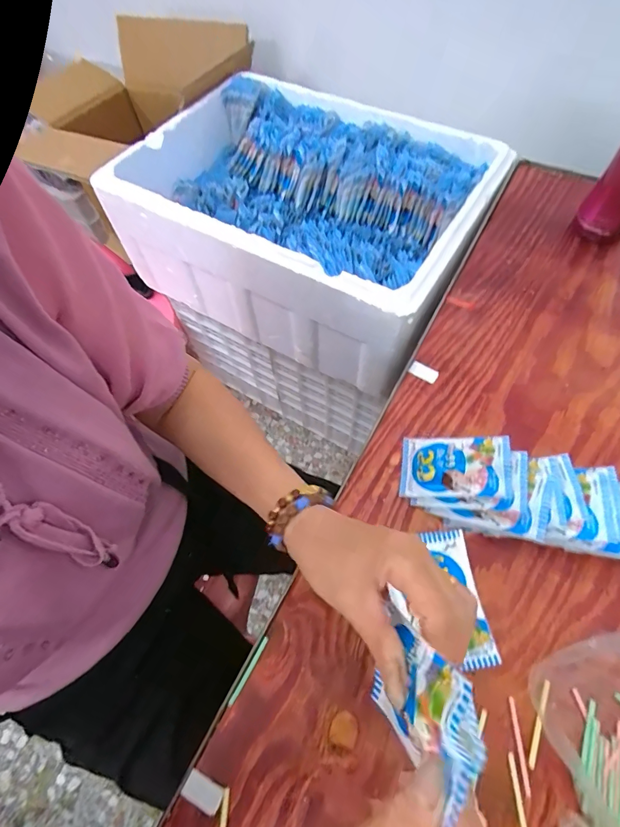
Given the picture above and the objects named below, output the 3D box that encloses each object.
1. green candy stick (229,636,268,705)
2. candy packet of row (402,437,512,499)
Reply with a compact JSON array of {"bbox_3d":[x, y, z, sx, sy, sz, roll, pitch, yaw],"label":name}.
[{"bbox_3d":[-0.053,0.224,0.343,0.005,0.004,0.058,27,68,16],"label":"green candy stick"},{"bbox_3d":[0.142,0.052,0.392,0.102,0.010,0.063,-4,58,29],"label":"candy packet of row"}]

